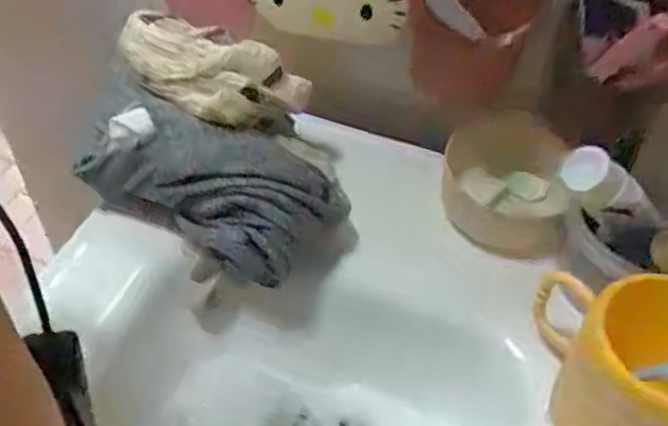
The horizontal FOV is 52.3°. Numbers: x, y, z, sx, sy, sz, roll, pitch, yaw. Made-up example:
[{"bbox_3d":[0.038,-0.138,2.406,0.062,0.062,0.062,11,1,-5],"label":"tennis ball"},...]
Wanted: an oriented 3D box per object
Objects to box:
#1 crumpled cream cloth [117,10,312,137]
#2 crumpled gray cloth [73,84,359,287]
[{"bbox_3d":[-0.090,-0.108,0.493,0.128,0.042,0.077,30,52,21],"label":"crumpled cream cloth"},{"bbox_3d":[-0.096,-0.021,0.495,0.201,0.091,0.074,19,49,13],"label":"crumpled gray cloth"}]

